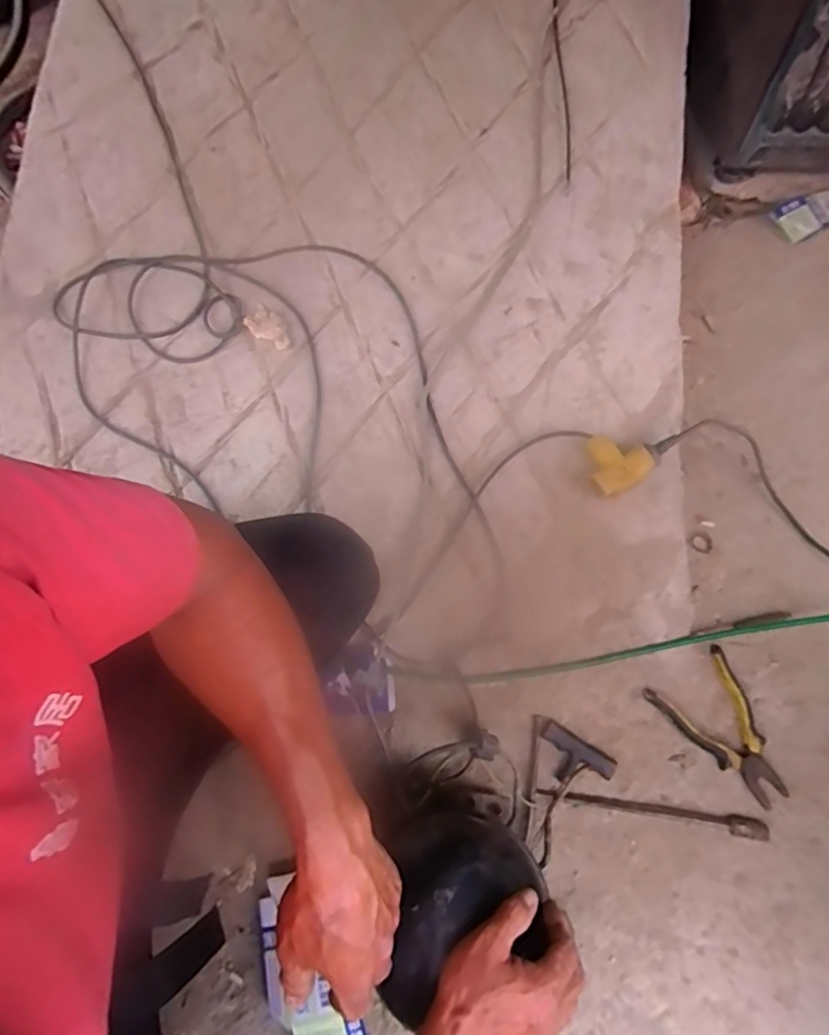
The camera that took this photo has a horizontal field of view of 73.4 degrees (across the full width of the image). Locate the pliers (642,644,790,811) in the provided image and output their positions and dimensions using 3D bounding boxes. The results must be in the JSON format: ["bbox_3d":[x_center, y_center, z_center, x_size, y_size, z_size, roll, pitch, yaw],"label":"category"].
[{"bbox_3d":[0.395,0.275,0.707,0.117,0.023,0.180,-26,67,-11],"label":"pliers"}]

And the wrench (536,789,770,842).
[{"bbox_3d":[0.290,0.362,0.681,0.274,0.019,0.024,7,65,4],"label":"wrench"}]

